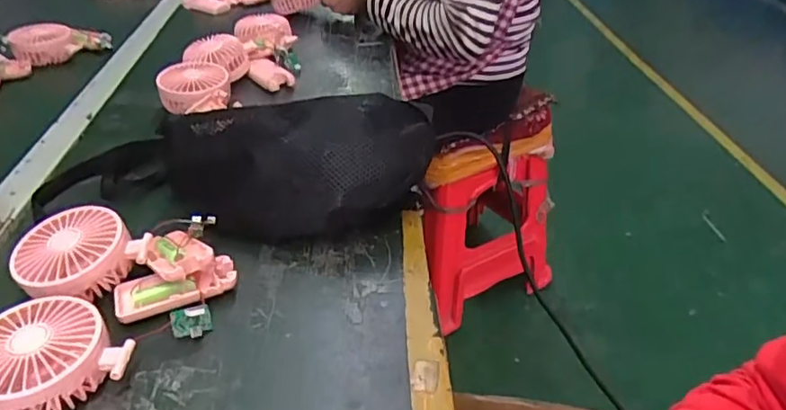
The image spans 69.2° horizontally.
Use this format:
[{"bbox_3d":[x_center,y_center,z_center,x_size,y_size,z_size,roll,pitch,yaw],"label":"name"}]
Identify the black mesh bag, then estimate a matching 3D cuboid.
[{"bbox_3d":[-0.160,-0.046,0.554,0.387,0.092,0.136,5,36,6],"label":"black mesh bag"}]

